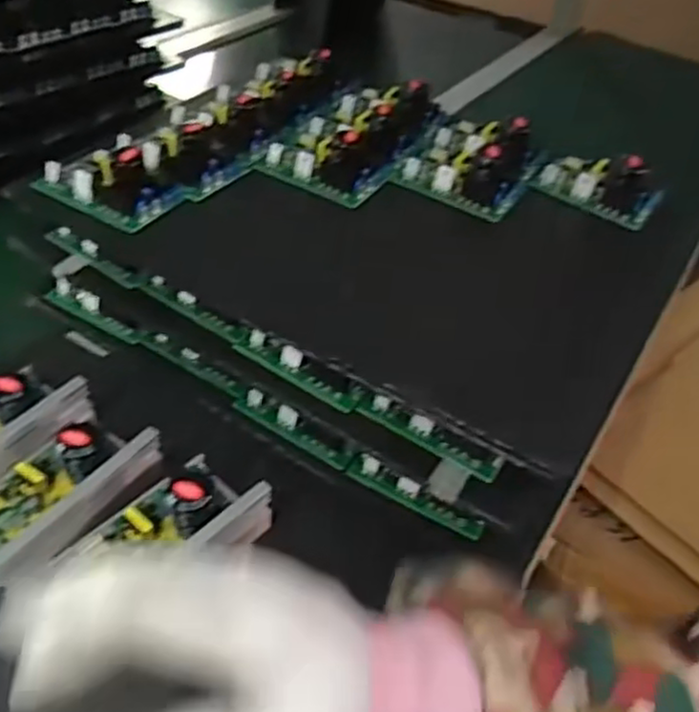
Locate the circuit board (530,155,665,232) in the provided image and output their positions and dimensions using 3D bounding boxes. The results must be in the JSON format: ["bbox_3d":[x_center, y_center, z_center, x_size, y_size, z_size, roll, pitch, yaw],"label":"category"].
[{"bbox_3d":[0.235,-0.167,0.631,0.106,0.049,0.052,35,51,26],"label":"circuit board"}]

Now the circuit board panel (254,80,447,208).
[{"bbox_3d":[0.009,-0.225,0.655,0.111,0.045,0.202,23,47,16],"label":"circuit board panel"}]

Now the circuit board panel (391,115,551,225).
[{"bbox_3d":[0.120,-0.195,0.644,0.114,0.047,0.141,24,47,17],"label":"circuit board panel"}]

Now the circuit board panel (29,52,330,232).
[{"bbox_3d":[-0.118,-0.213,0.625,0.100,0.046,0.322,31,49,23],"label":"circuit board panel"}]

